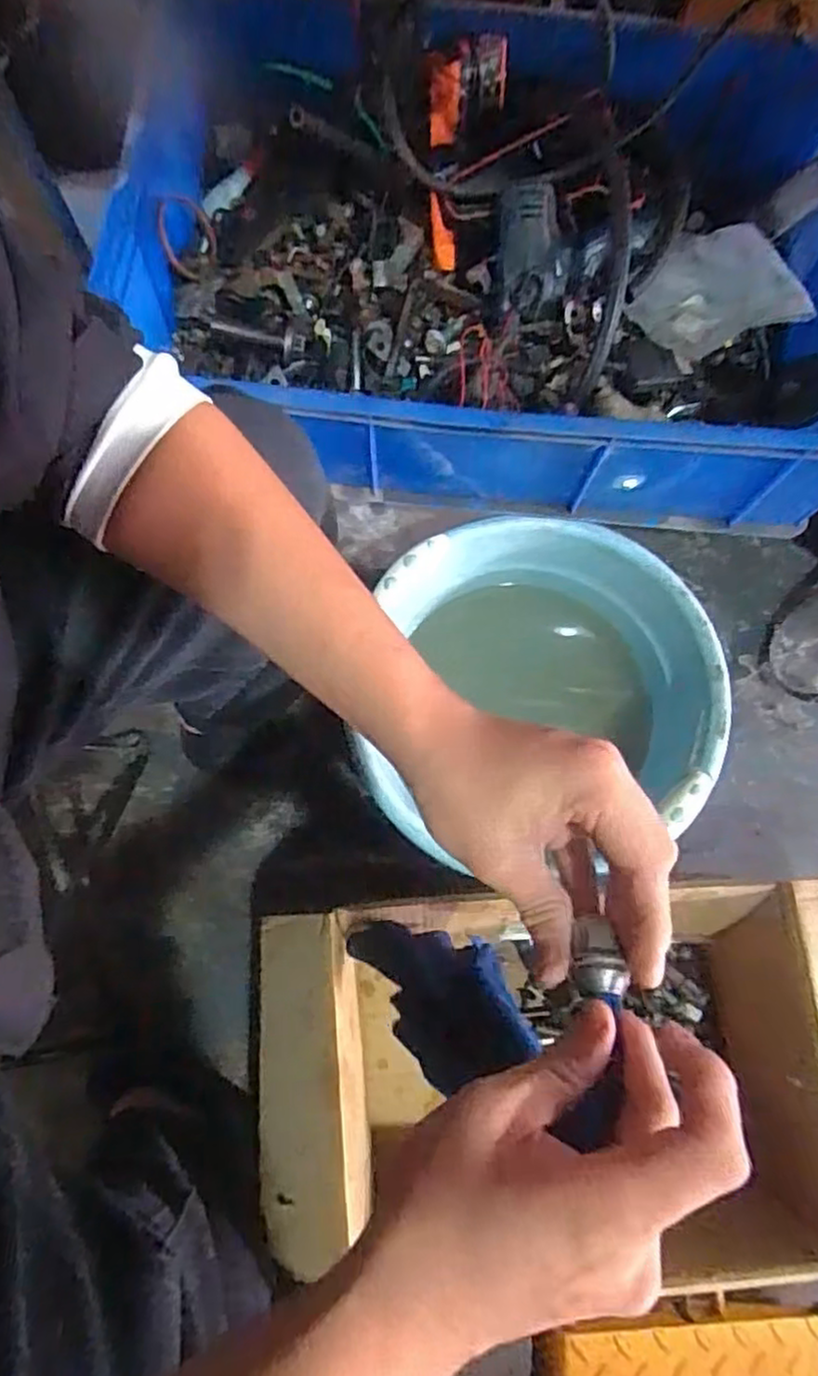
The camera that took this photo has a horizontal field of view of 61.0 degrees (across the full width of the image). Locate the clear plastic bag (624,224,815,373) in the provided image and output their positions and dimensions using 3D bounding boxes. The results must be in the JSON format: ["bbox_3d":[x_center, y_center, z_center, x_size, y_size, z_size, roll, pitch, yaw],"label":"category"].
[{"bbox_3d":[0.272,-0.339,0.605,0.134,0.044,0.124,43,78,9],"label":"clear plastic bag"}]

